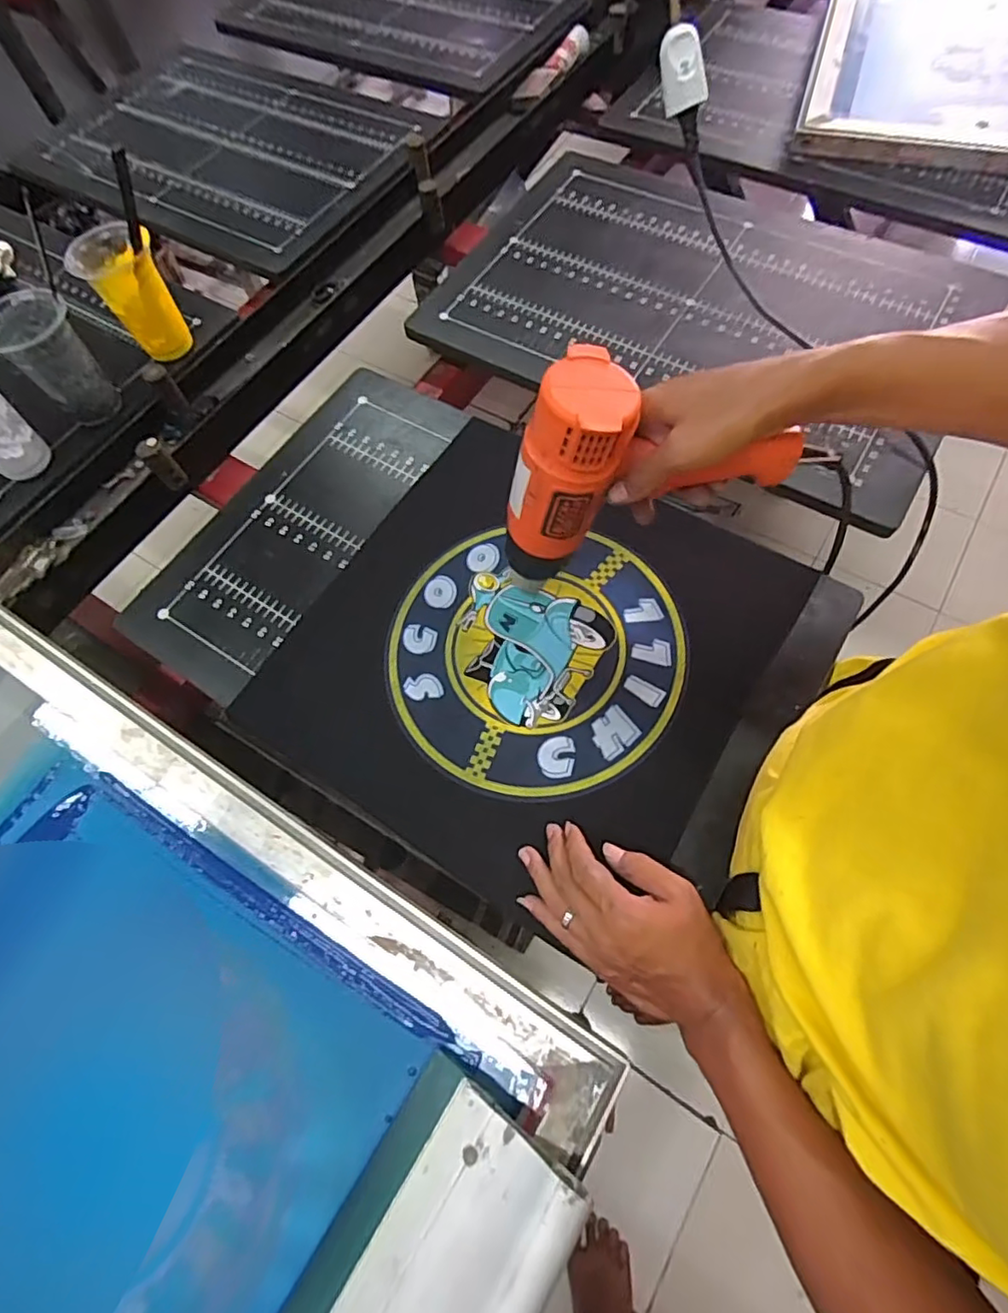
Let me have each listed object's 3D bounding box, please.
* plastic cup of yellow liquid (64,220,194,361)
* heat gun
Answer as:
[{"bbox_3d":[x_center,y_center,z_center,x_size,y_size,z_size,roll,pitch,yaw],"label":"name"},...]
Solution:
[{"bbox_3d":[-0.430,-0.424,0.680,0.089,0.126,0.088,-38,69,-13],"label":"plastic cup of yellow liquid"},{"bbox_3d":[0.098,-0.135,0.411,0.197,0.149,0.061,-9,66,-1],"label":"heat gun"}]

